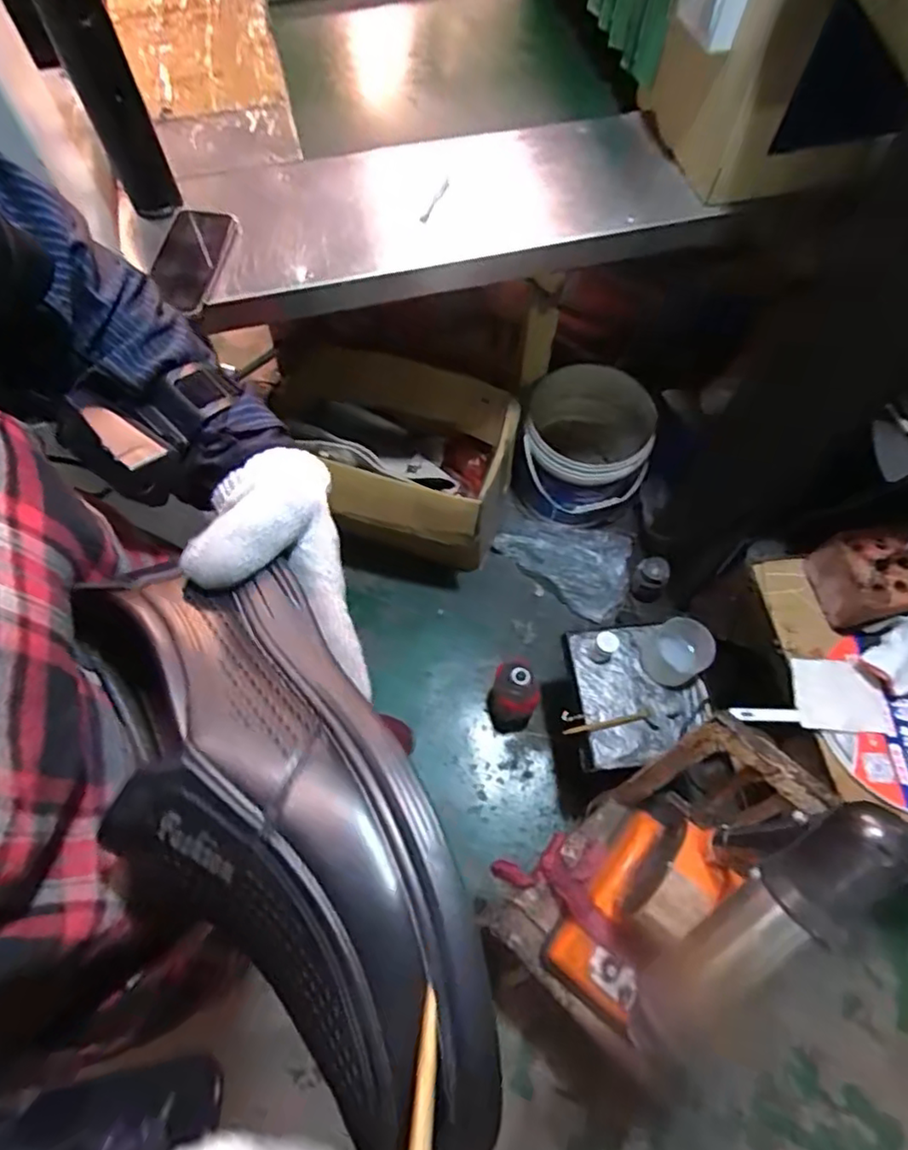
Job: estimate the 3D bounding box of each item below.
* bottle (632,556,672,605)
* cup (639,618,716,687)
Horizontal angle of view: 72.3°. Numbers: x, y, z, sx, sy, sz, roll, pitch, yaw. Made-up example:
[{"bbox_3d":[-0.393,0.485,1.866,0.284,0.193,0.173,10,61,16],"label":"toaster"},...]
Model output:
[{"bbox_3d":[0.401,0.010,1.269,0.072,0.104,0.065,33,70,13],"label":"bottle"},{"bbox_3d":[0.359,0.125,1.001,0.091,0.065,0.089,0,66,0],"label":"cup"}]

